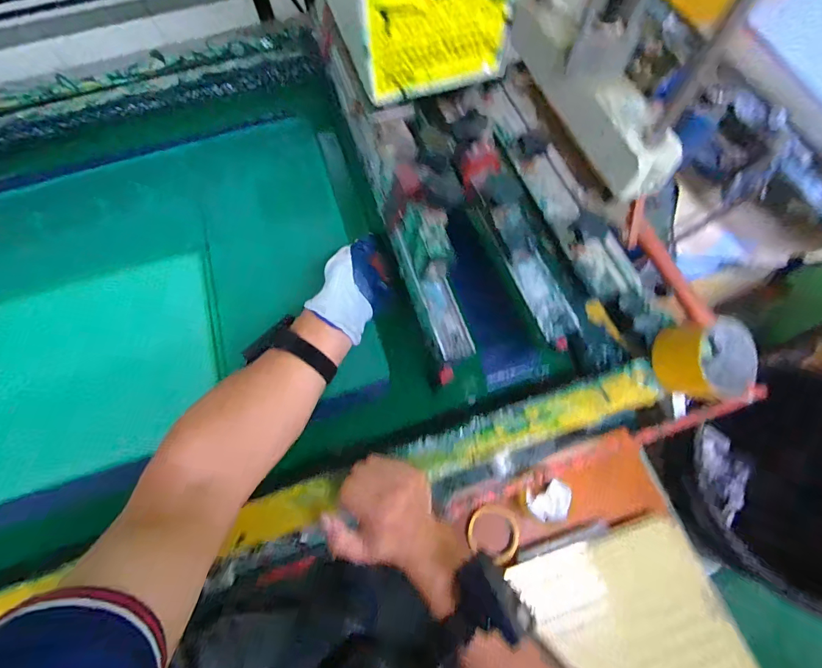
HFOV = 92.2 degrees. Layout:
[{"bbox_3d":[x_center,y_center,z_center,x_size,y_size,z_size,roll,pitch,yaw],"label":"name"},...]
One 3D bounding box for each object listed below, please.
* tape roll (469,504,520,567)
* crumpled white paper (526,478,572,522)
[{"bbox_3d":[0.157,0.374,0.747,0.091,0.028,0.092,0,69,0],"label":"tape roll"},{"bbox_3d":[0.256,0.309,0.732,0.076,0.022,0.064,-7,69,-3],"label":"crumpled white paper"}]

